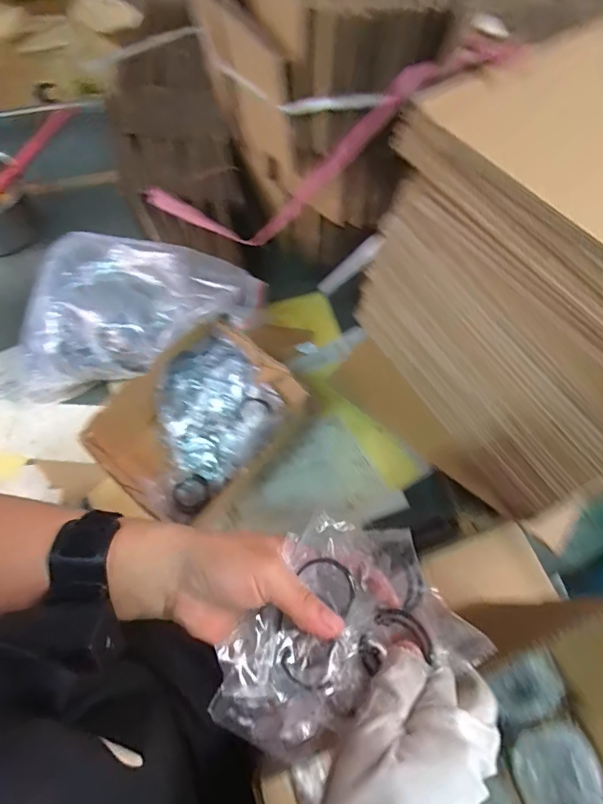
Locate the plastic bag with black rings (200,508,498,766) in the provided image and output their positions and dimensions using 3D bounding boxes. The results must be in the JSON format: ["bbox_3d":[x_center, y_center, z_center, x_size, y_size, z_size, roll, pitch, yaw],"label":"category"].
[{"bbox_3d":[0.014,0.136,0.278,0.140,0.030,0.109,-28,71,-14],"label":"plastic bag with black rings"}]

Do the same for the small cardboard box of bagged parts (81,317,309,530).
[{"bbox_3d":[-0.106,0.012,0.539,0.164,0.083,0.253,42,71,14],"label":"small cardboard box of bagged parts"}]

